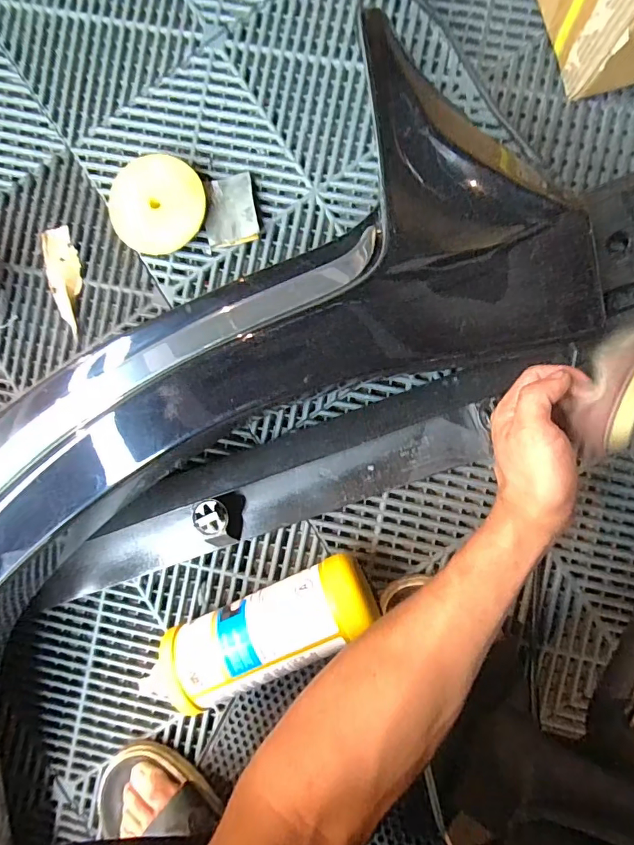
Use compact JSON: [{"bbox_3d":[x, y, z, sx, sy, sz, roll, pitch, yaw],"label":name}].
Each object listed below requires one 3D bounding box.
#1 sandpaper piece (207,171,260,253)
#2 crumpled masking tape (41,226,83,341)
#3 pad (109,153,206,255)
[{"bbox_3d":[-0.094,-0.228,0.504,0.056,0.017,0.073,-7,91,4],"label":"sandpaper piece"},{"bbox_3d":[-0.277,-0.159,0.519,0.035,0.009,0.118,-12,90,4],"label":"crumpled masking tape"},{"bbox_3d":[-0.170,-0.232,0.498,0.098,0.028,0.100,-43,88,4],"label":"pad"}]

